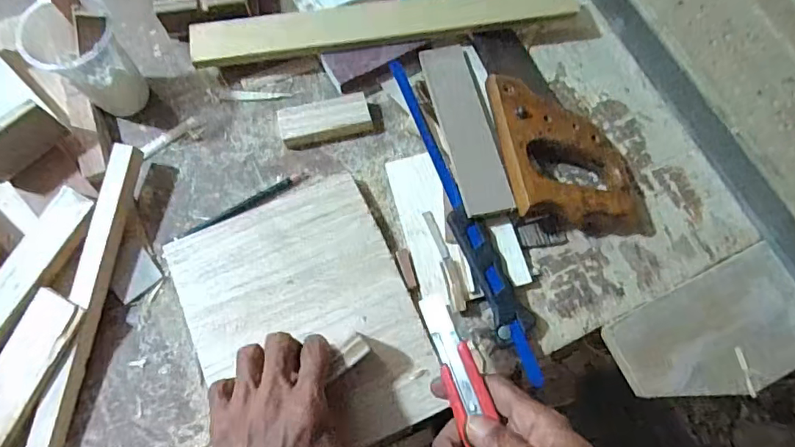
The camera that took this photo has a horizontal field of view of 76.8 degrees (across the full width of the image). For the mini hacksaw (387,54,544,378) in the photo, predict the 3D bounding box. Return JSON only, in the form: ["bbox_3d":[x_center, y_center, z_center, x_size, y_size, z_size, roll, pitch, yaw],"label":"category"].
[{"bbox_3d":[0.057,-0.010,0.433,0.032,0.023,0.295,-19,76,-6],"label":"mini hacksaw"}]

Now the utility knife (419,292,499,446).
[{"bbox_3d":[0.053,0.129,0.338,0.025,0.013,0.172,-17,68,-5],"label":"utility knife"}]

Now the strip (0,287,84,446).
[{"bbox_3d":[-0.298,0.135,0.378,0.046,0.009,0.170,25,83,13],"label":"strip"}]

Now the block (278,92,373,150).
[{"bbox_3d":[-0.065,-0.094,0.457,0.080,0.017,0.036,-14,75,-5],"label":"block"}]

